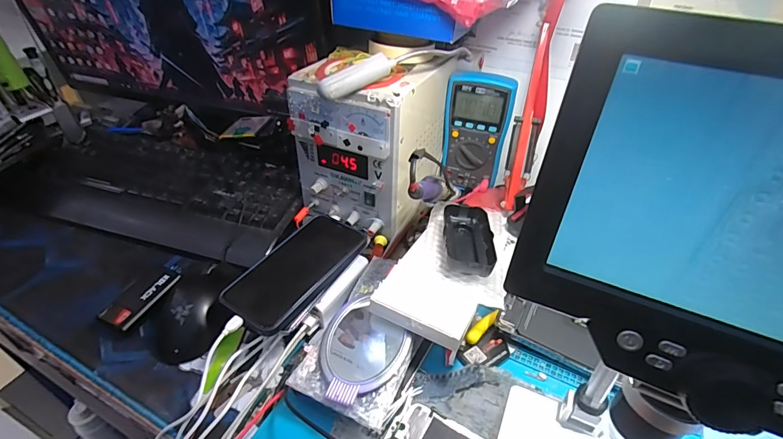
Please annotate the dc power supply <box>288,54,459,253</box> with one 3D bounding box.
[{"bbox_3d":[-0.020,-0.114,0.543,0.139,0.180,0.183,19,46,22],"label":"dc power supply"}]

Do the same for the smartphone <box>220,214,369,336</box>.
[{"bbox_3d":[-0.103,0.052,0.453,0.083,0.010,0.159,25,49,26],"label":"smartphone"}]

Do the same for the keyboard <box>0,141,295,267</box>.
[{"bbox_3d":[-0.349,-0.050,0.617,0.444,0.024,0.182,12,44,16],"label":"keyboard"}]

